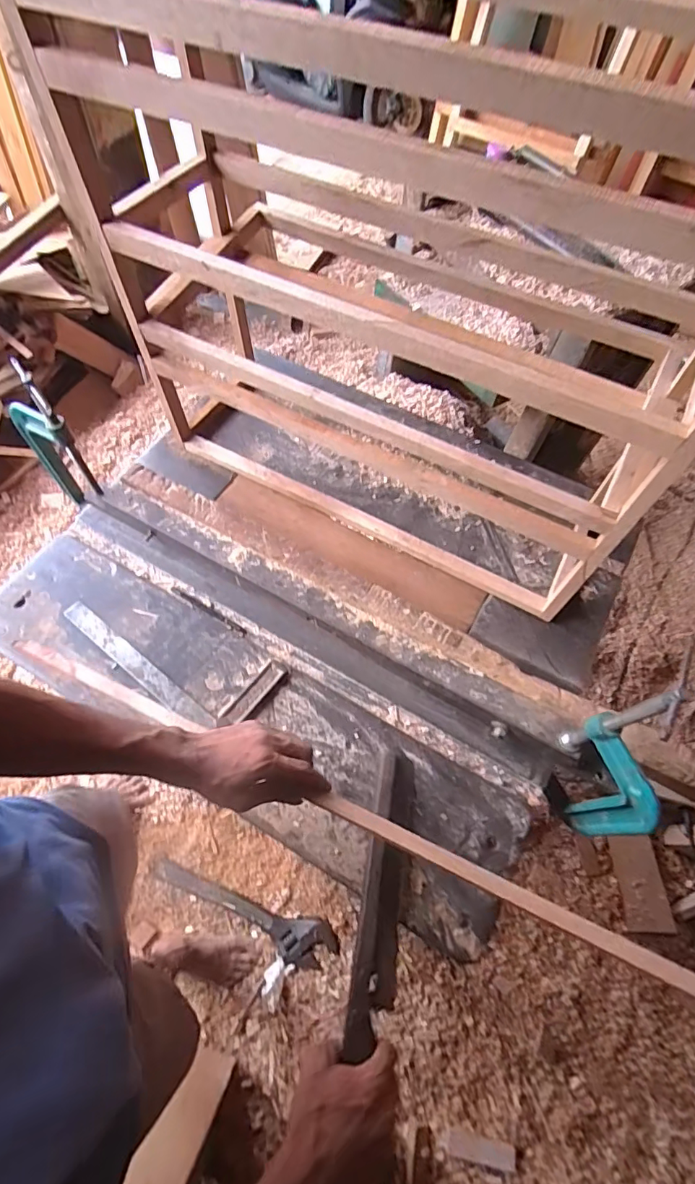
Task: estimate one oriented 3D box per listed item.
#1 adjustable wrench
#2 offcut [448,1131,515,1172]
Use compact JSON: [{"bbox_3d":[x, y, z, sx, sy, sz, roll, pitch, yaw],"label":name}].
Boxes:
[{"bbox_3d":[-0.240,0.713,1.120,0.448,0.036,0.098,19,63,7],"label":"adjustable wrench"},{"bbox_3d":[0.251,1.043,0.940,0.121,0.009,0.033,12,62,3],"label":"offcut"}]

